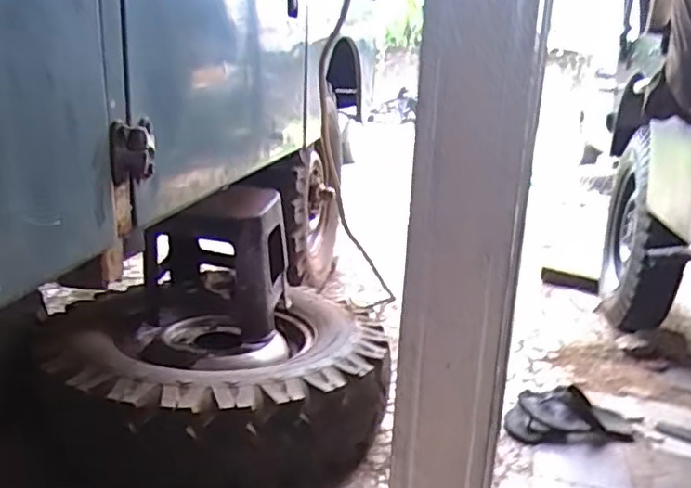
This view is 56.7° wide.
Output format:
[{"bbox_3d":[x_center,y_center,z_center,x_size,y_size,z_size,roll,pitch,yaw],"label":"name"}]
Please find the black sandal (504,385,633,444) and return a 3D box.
[{"bbox_3d":[0.521,0.418,1.551,0.278,0.079,0.144,2,15,-7],"label":"black sandal"}]

